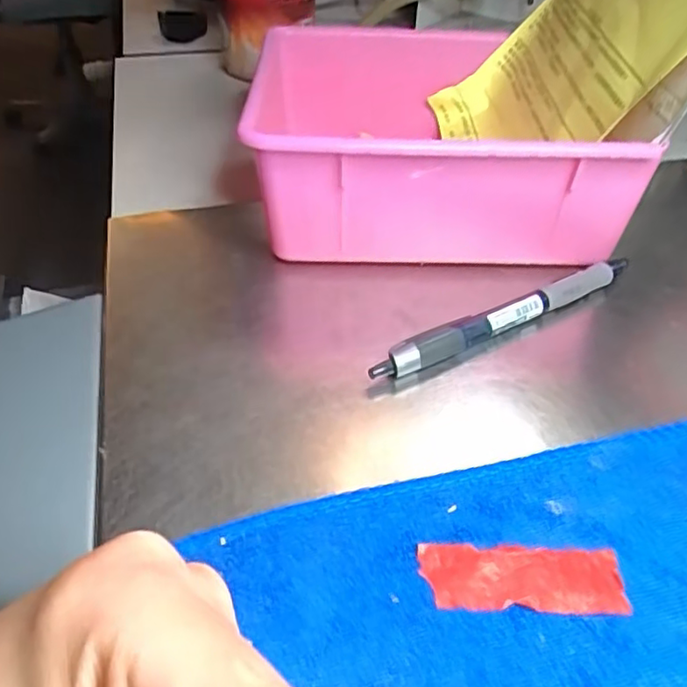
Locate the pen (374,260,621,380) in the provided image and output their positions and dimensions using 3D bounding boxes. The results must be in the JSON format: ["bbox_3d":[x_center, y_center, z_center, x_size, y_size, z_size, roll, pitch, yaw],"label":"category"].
[{"bbox_3d":[0.068,-0.011,0.266,0.133,0.013,0.011,-21,47,-21],"label":"pen"}]

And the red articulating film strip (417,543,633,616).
[{"bbox_3d":[0.052,0.068,0.184,0.057,0.004,0.019,2,43,2],"label":"red articulating film strip"}]

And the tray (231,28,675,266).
[{"bbox_3d":[0.040,-0.107,0.327,0.163,0.065,0.159,-1,43,-2],"label":"tray"}]

